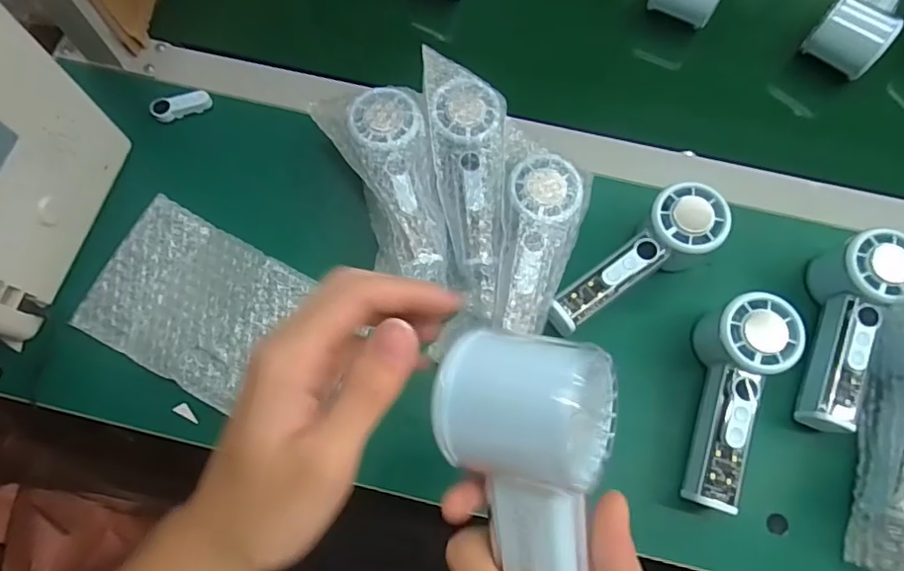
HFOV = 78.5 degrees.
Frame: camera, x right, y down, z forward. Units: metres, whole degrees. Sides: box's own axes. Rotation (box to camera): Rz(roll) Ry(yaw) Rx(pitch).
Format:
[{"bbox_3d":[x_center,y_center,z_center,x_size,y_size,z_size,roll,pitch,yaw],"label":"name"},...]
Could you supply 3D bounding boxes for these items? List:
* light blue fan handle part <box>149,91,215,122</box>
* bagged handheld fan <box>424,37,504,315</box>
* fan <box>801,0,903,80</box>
[{"bbox_3d":[-0.242,-0.161,0.496,0.050,0.014,0.018,-15,73,-6],"label":"light blue fan handle part"},{"bbox_3d":[0.015,-0.078,0.430,0.057,0.049,0.199,-4,72,-3],"label":"bagged handheld fan"},{"bbox_3d":[0.403,-0.263,0.520,0.062,0.050,0.148,42,76,12],"label":"fan"}]

